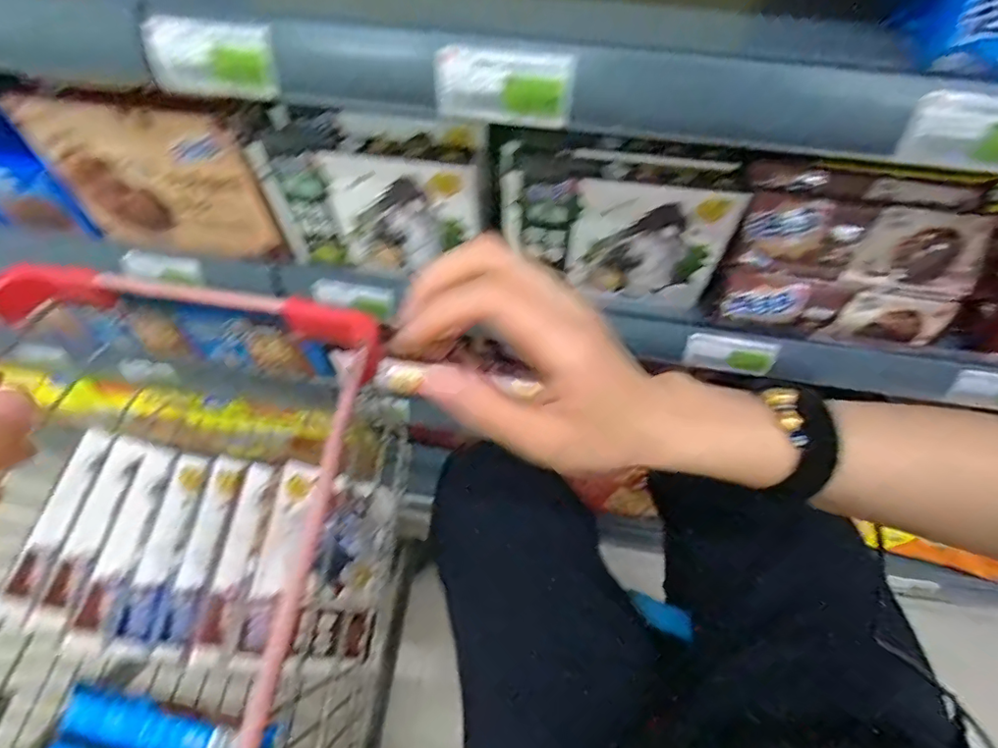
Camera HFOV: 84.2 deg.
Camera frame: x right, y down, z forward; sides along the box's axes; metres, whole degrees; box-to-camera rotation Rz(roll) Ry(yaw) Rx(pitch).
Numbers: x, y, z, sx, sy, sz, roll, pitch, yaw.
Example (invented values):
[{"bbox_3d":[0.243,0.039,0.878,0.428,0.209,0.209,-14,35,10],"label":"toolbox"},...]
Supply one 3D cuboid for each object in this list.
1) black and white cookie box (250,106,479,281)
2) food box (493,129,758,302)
[{"bbox_3d":[-0.107,-0.167,0.495,0.183,0.149,0.069,7,59,3],"label":"black and white cookie box"},{"bbox_3d":[0.091,-0.130,0.475,0.200,0.135,0.044,11,60,6],"label":"food box"}]

